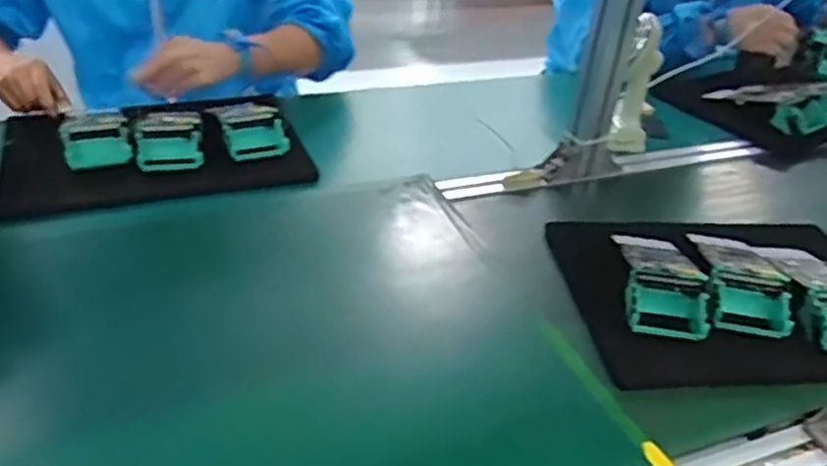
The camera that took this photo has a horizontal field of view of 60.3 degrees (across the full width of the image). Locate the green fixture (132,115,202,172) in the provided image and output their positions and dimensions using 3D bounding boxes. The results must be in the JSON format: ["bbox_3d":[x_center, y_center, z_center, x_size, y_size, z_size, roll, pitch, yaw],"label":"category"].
[{"bbox_3d":[-0.288,-0.102,0.839,0.075,0.048,0.064,-5,37,-16],"label":"green fixture"}]

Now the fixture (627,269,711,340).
[{"bbox_3d":[0.236,0.066,0.662,0.070,0.041,0.044,8,35,2],"label":"fixture"}]

